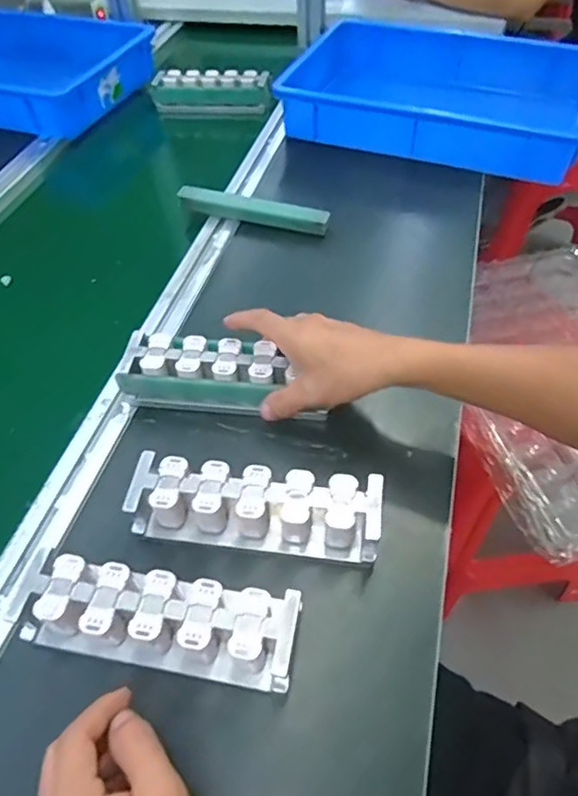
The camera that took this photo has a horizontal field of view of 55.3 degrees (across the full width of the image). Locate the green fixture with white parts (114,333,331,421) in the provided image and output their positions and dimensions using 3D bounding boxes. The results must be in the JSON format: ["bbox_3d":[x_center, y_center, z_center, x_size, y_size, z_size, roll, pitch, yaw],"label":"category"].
[{"bbox_3d":[-0.066,-0.021,0.515,0.169,0.048,0.057,5,53,5],"label":"green fixture with white parts"}]

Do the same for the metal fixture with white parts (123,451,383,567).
[{"bbox_3d":[-0.026,0.083,0.424,0.185,0.045,0.053,7,54,4],"label":"metal fixture with white parts"}]

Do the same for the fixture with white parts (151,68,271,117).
[{"bbox_3d":[-0.132,-0.515,0.927,0.190,0.053,0.054,0,53,-2],"label":"fixture with white parts"}]

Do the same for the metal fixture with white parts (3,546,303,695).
[{"bbox_3d":[-0.089,0.148,0.376,0.188,0.044,0.059,9,54,5],"label":"metal fixture with white parts"}]

